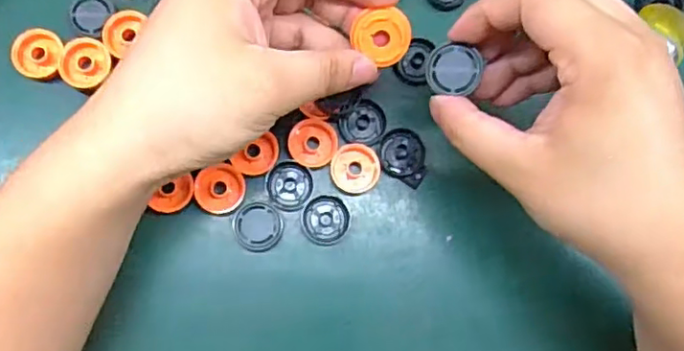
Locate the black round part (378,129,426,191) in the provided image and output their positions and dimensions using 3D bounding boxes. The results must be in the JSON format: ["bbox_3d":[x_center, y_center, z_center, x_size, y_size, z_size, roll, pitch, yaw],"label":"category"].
[{"bbox_3d":[0.034,-0.010,0.325,0.024,0.004,0.032,-7,86,-7],"label":"black round part"}]

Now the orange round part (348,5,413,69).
[{"bbox_3d":[0.019,-0.062,0.274,0.025,0.008,0.023,-16,108,-3],"label":"orange round part"}]

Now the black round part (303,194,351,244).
[{"bbox_3d":[-0.009,0.024,0.318,0.025,0.004,0.025,0,85,-6],"label":"black round part"}]

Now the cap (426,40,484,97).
[{"bbox_3d":[0.050,-0.048,0.271,0.022,0.008,0.022,3,94,13],"label":"cap"}]

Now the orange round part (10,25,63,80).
[{"bbox_3d":[-0.160,-0.064,0.316,0.020,0.011,0.026,18,84,-5],"label":"orange round part"}]

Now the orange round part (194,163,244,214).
[{"bbox_3d":[-0.063,0.007,0.311,0.025,0.004,0.024,0,85,-6],"label":"orange round part"}]

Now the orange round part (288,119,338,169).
[{"bbox_3d":[-0.015,-0.017,0.318,0.025,0.004,0.025,-2,86,-6],"label":"orange round part"}]

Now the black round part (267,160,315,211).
[{"bbox_3d":[-0.027,0.005,0.316,0.024,0.004,0.026,-2,86,-6],"label":"black round part"}]

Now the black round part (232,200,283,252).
[{"bbox_3d":[-0.043,0.027,0.312,0.025,0.004,0.025,0,85,-6],"label":"black round part"}]

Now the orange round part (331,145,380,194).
[{"bbox_3d":[0.007,-0.003,0.322,0.026,0.005,0.026,0,85,-6],"label":"orange round part"}]

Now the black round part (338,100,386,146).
[{"bbox_3d":[0.012,-0.029,0.327,0.025,0.005,0.024,0,85,-6],"label":"black round part"}]

